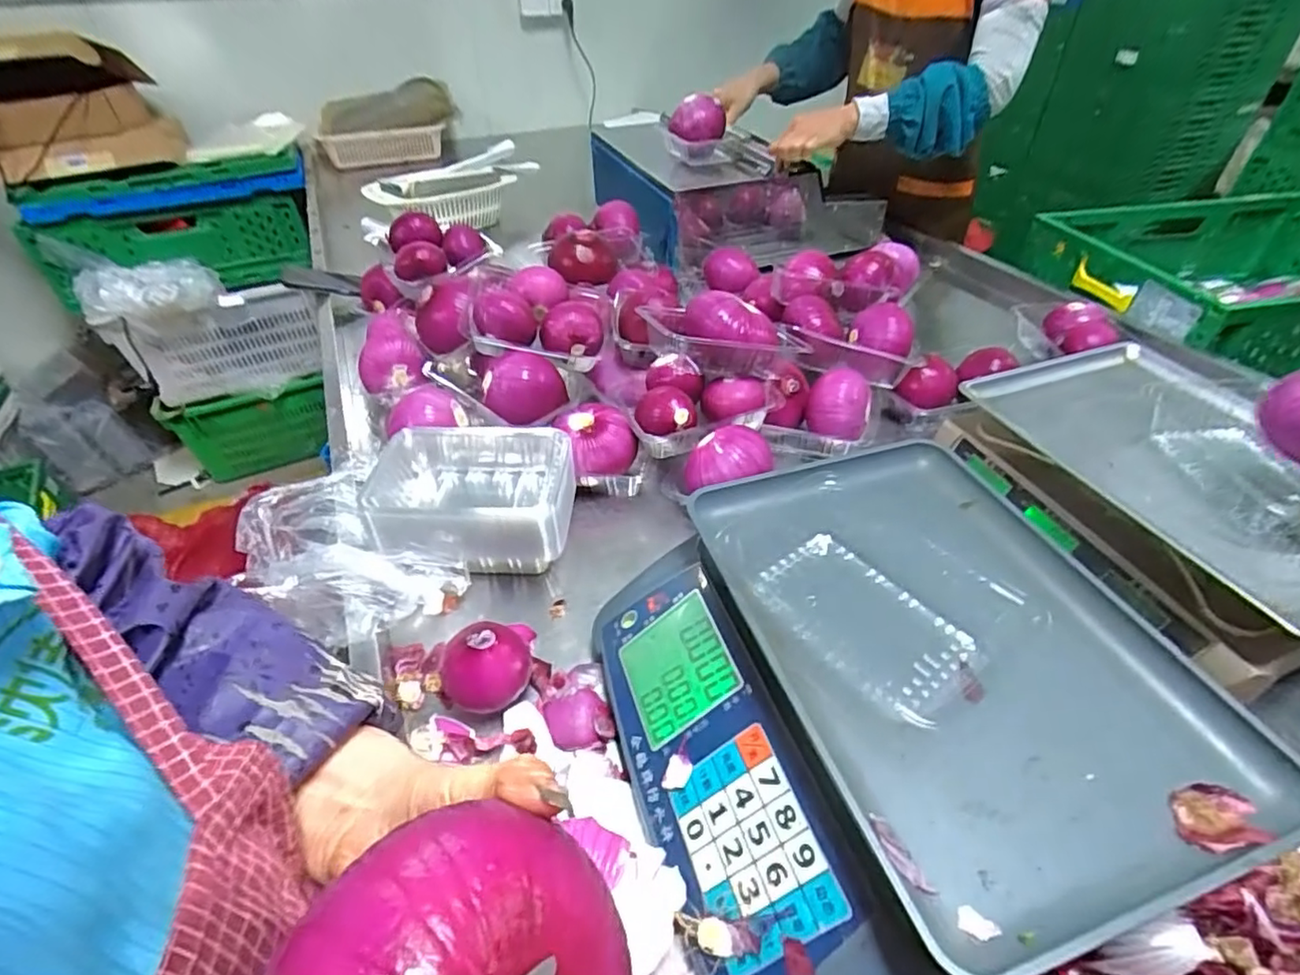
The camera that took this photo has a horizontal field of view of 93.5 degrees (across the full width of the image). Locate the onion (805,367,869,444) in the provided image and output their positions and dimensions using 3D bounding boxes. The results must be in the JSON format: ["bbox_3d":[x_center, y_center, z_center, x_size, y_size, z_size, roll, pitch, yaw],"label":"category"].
[{"bbox_3d":[0.223,-0.102,0.725,0.073,0.060,0.073,12,43,15],"label":"onion"}]

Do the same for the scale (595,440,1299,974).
[{"bbox_3d":[0.155,0.143,0.429,0.340,0.134,0.329,-15,43,-14],"label":"scale"}]

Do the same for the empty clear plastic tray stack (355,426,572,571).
[{"bbox_3d":[-0.183,0.020,0.617,0.200,0.112,0.133,0,42,2],"label":"empty clear plastic tray stack"}]

